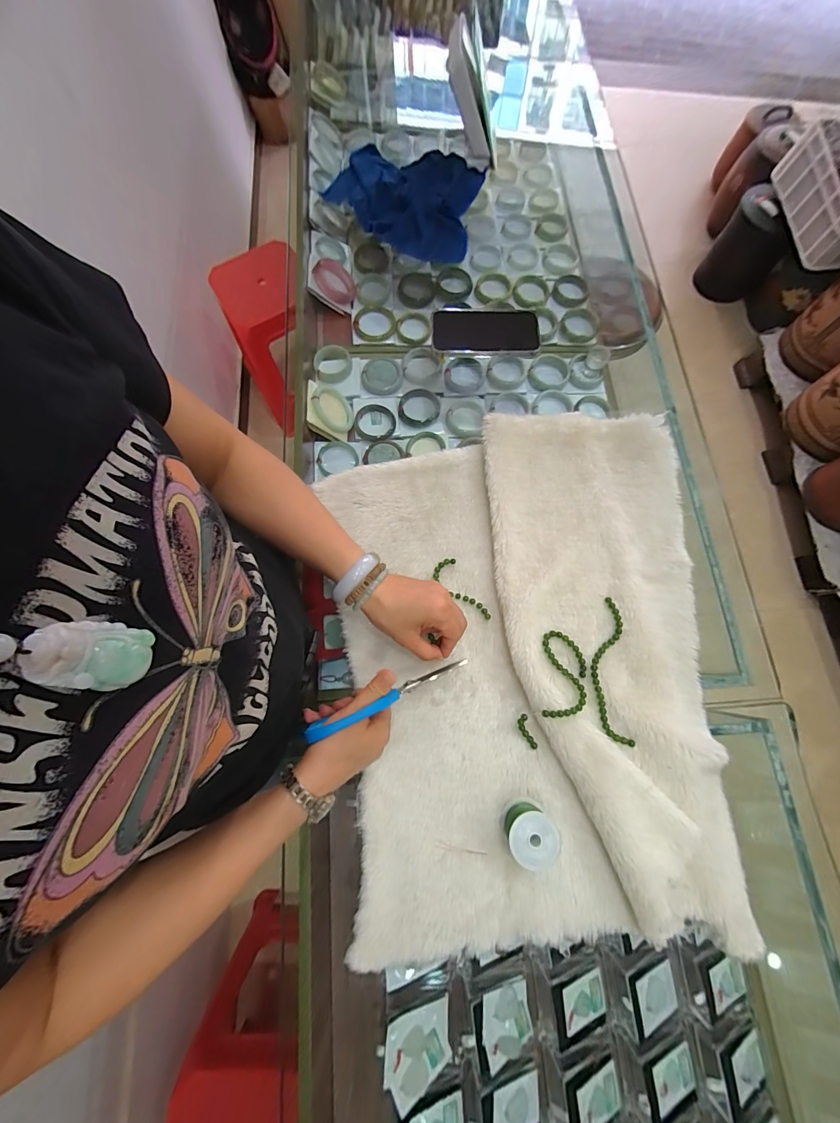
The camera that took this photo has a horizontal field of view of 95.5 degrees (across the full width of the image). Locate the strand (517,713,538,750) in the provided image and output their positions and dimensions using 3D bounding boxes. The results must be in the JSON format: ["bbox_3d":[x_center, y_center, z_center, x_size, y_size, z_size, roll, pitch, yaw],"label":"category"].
[{"bbox_3d":[0.121,0.193,0.432,0.012,0.009,0.043,-23,96,-4],"label":"strand"}]

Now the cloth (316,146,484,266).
[{"bbox_3d":[-0.027,-0.632,0.659,0.269,0.036,0.225,18,77,6],"label":"cloth"}]

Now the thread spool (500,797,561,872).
[{"bbox_3d":[0.113,0.278,0.390,0.048,0.047,0.050,0,76,1],"label":"thread spool"}]

